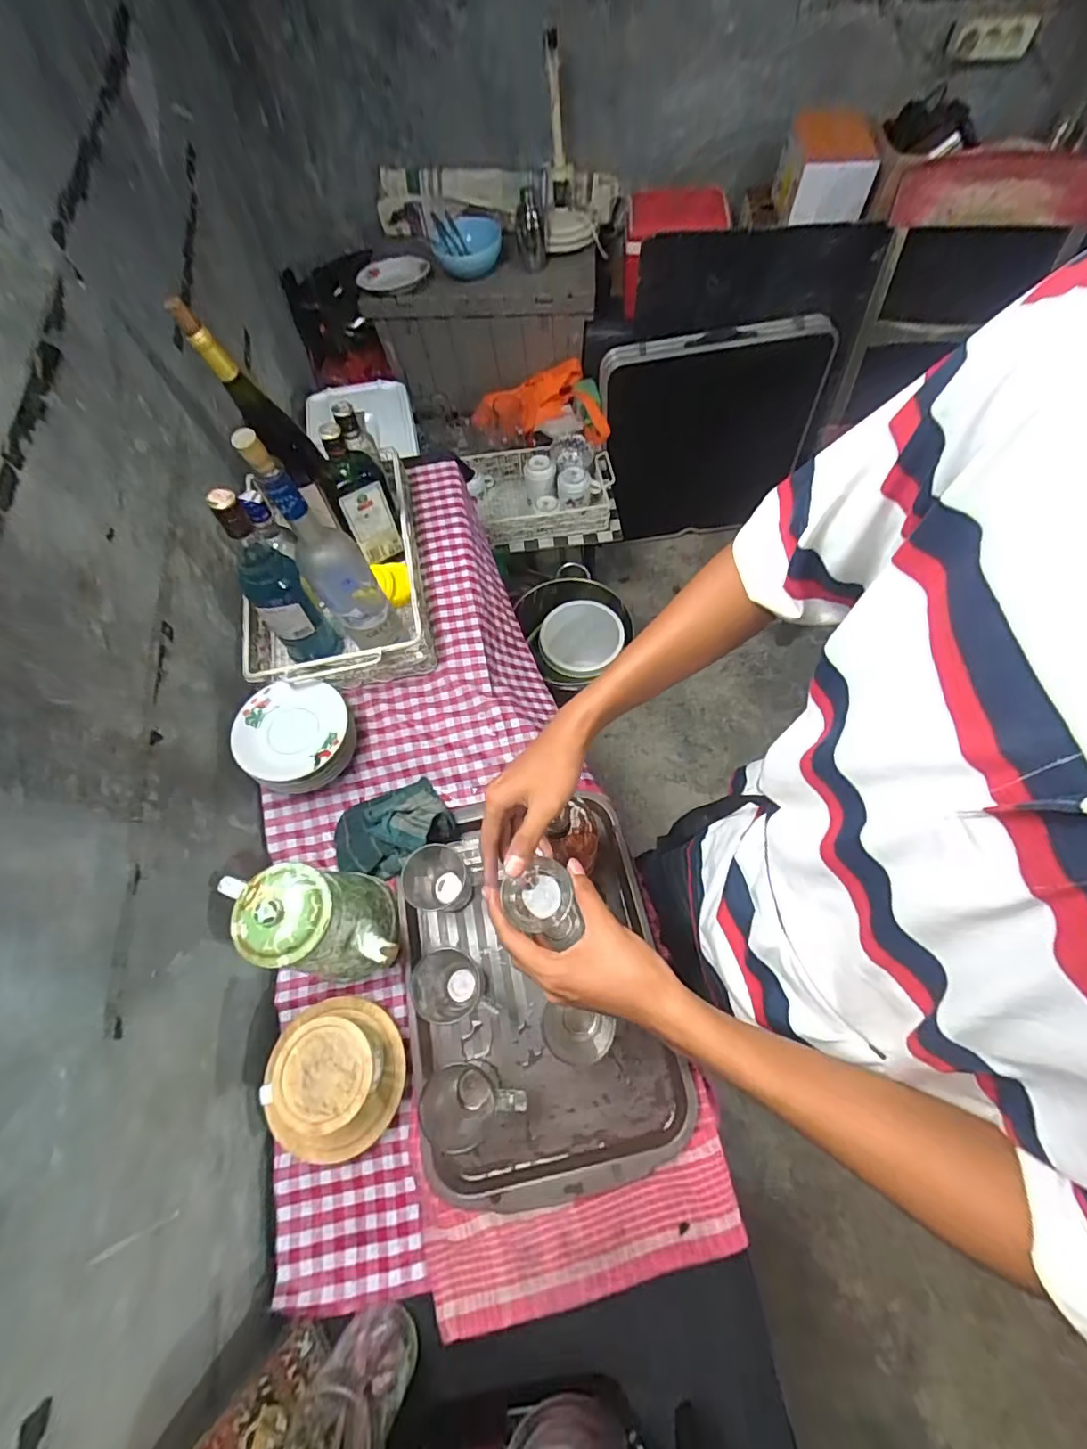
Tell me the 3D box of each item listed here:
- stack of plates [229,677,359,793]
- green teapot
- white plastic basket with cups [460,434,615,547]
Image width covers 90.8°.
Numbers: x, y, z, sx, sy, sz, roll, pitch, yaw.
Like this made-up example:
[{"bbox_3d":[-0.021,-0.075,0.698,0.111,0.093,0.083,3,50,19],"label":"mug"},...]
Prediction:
[{"bbox_3d":[-0.332,0.025,0.753,0.156,0.092,0.152,26,69,14],"label":"stack of plates"},{"bbox_3d":[-0.237,0.215,0.599,0.201,0.215,0.105,13,66,9],"label":"green teapot"},{"bbox_3d":[-0.002,-0.625,1.410,0.361,0.136,0.268,-10,65,-2],"label":"white plastic basket with cups"}]

